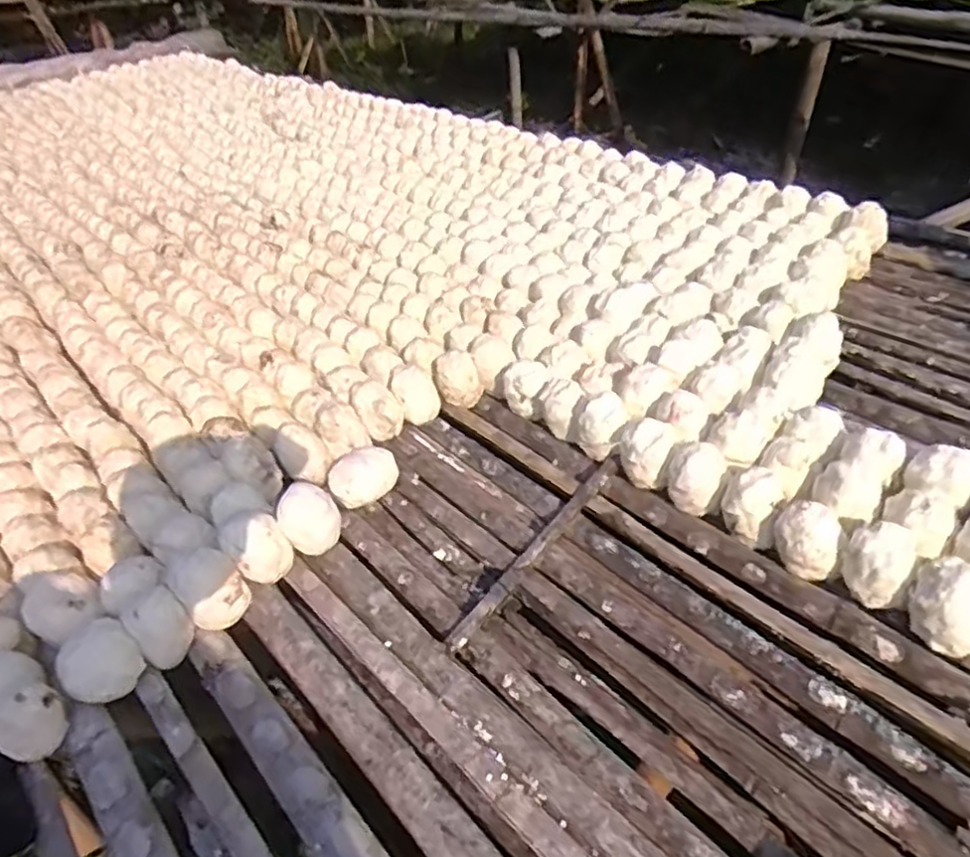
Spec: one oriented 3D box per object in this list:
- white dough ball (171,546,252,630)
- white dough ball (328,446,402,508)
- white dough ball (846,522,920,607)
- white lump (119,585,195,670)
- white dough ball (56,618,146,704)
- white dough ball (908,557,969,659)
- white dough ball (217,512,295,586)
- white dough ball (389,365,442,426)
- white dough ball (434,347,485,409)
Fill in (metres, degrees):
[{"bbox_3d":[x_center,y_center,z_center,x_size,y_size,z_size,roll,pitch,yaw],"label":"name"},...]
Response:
[{"bbox_3d":[-0.347,0.202,0.866,0.072,0.075,0.075,-4,39,3],"label":"white dough ball"},{"bbox_3d":[-0.183,0.078,1.042,0.108,0.069,0.082,-22,42,-19],"label":"white dough ball"},{"bbox_3d":[0.465,0.158,0.808,0.072,0.078,0.070,24,50,31],"label":"white dough ball"},{"bbox_3d":[-0.396,0.241,0.831,0.062,0.078,0.063,-4,39,3],"label":"white lump"},{"bbox_3d":[-0.446,0.268,0.787,0.069,0.062,0.084,29,52,34],"label":"white dough ball"},{"bbox_3d":[0.519,0.198,0.754,0.085,0.081,0.070,30,53,35],"label":"white dough ball"},{"bbox_3d":[-0.301,0.156,0.901,0.072,0.075,0.070,-4,41,4],"label":"white dough ball"},{"bbox_3d":[-0.120,-0.059,1.181,0.077,0.069,0.076,-4,39,3],"label":"white dough ball"},{"bbox_3d":[-0.046,-0.087,1.201,0.078,0.069,0.079,-4,39,3],"label":"white dough ball"}]

